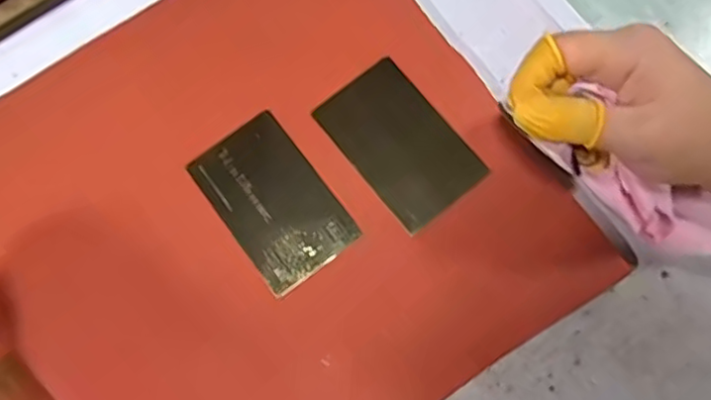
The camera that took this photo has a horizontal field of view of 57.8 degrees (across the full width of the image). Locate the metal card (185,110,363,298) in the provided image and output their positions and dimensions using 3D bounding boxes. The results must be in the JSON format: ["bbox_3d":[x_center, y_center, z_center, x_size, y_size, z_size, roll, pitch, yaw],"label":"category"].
[{"bbox_3d":[-0.042,0.000,0.327,0.052,0.004,0.083,-36,77,-8],"label":"metal card"}]

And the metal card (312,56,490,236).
[{"bbox_3d":[0.023,-0.030,0.334,0.053,0.004,0.083,-38,77,-8],"label":"metal card"}]

